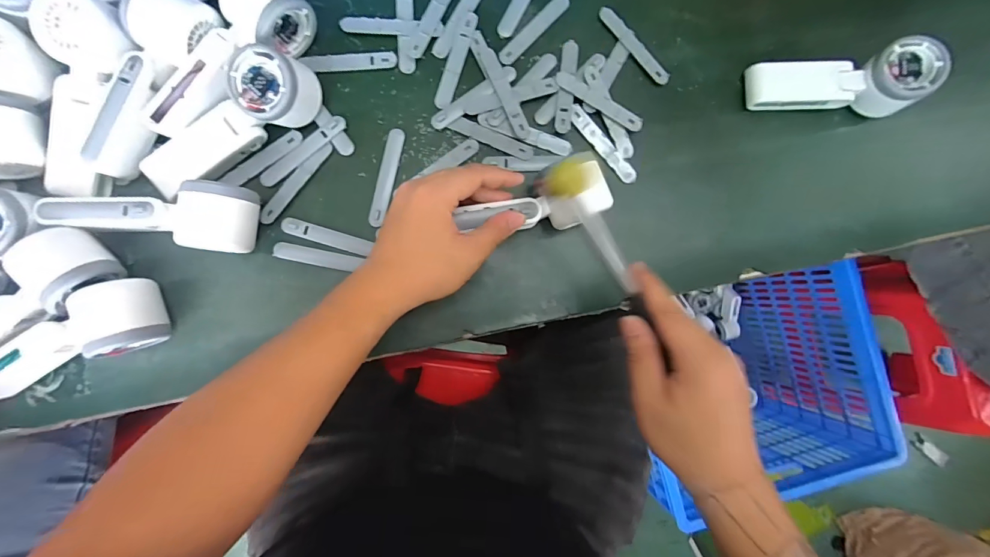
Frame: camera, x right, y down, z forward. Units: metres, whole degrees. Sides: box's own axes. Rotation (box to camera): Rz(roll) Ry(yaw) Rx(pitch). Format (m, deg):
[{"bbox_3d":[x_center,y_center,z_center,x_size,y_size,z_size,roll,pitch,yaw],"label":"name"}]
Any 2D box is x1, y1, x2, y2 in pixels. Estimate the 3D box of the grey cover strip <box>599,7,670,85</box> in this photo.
[{"bbox_3d":[0.140,-0.233,0.417,0.016,0.006,0.096,-42,92,-5],"label":"grey cover strip"}]

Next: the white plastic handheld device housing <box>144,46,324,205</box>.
[{"bbox_3d":[-0.229,-0.134,0.352,0.166,0.051,0.053,-35,92,-5],"label":"white plastic handheld device housing"}]

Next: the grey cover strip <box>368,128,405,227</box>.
[{"bbox_3d":[-0.104,-0.097,0.399,0.016,0.004,0.094,13,87,-5],"label":"grey cover strip"}]

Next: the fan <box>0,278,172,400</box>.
[{"bbox_3d":[-0.362,0.052,0.348,0.165,0.062,0.052,-21,90,-6],"label":"fan"}]

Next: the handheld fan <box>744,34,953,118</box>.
[{"bbox_3d":[0.334,-0.197,0.401,0.151,0.062,0.058,1,88,-5],"label":"handheld fan"}]

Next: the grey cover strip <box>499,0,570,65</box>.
[{"bbox_3d":[0.039,-0.246,0.412,0.018,0.004,0.093,44,85,-3],"label":"grey cover strip"}]

